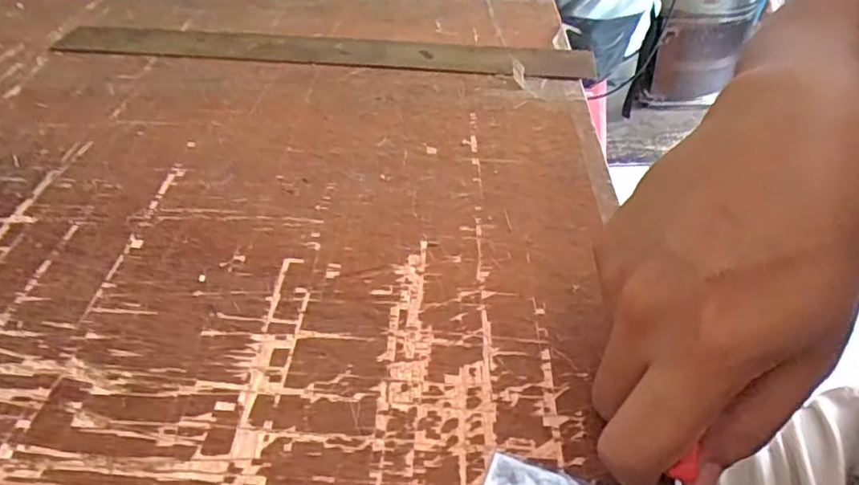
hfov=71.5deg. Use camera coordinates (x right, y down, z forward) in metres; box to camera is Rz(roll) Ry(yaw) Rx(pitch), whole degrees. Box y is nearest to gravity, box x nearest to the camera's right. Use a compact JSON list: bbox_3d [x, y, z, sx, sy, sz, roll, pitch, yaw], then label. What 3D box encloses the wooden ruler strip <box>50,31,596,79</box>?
[{"bbox_3d":[-0.088,-0.154,0.476,0.425,0.007,0.058,5,41,4],"label":"wooden ruler strip"}]

